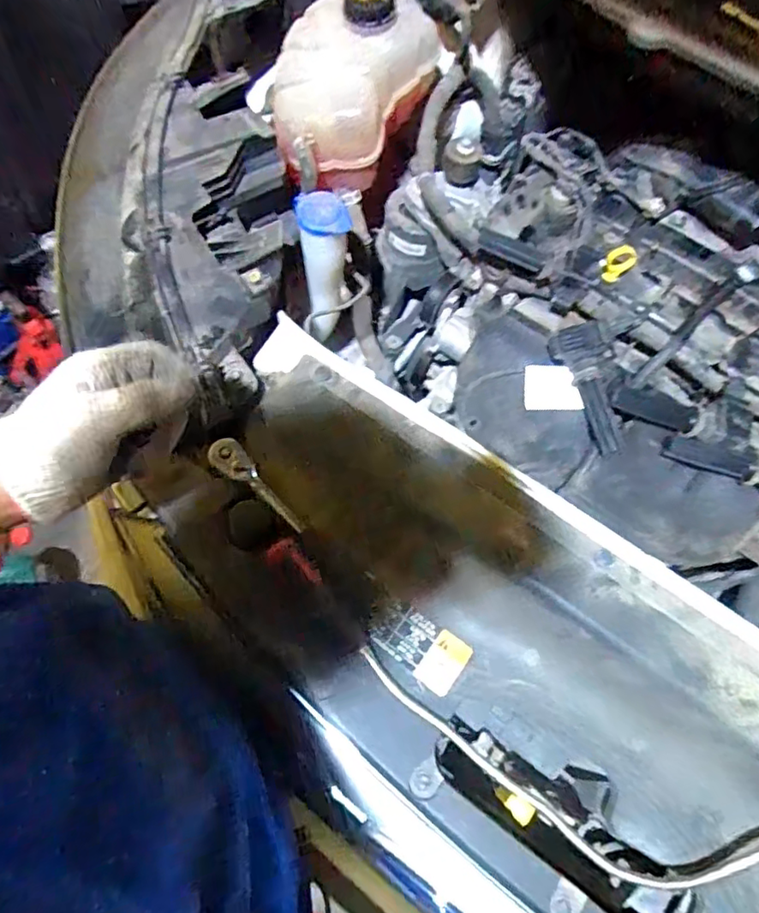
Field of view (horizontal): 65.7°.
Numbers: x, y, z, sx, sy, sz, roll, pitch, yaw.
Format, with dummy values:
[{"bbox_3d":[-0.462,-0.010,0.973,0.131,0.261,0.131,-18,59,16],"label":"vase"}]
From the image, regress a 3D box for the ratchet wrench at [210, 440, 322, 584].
[{"bbox_3d":[-0.110,0.028,0.505,0.029,0.031,0.103,-36,74,-16],"label":"ratchet wrench"}]

